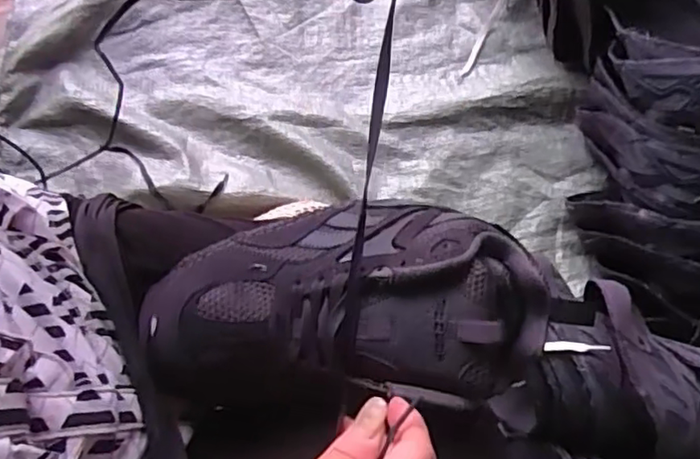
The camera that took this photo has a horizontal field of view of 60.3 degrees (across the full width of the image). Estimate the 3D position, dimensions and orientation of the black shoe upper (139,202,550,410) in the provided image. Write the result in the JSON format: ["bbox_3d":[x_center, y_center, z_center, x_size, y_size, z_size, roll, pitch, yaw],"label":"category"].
[{"bbox_3d":[-0.003,0.041,0.360,0.237,0.063,0.120,0,75,-1],"label":"black shoe upper"}]

